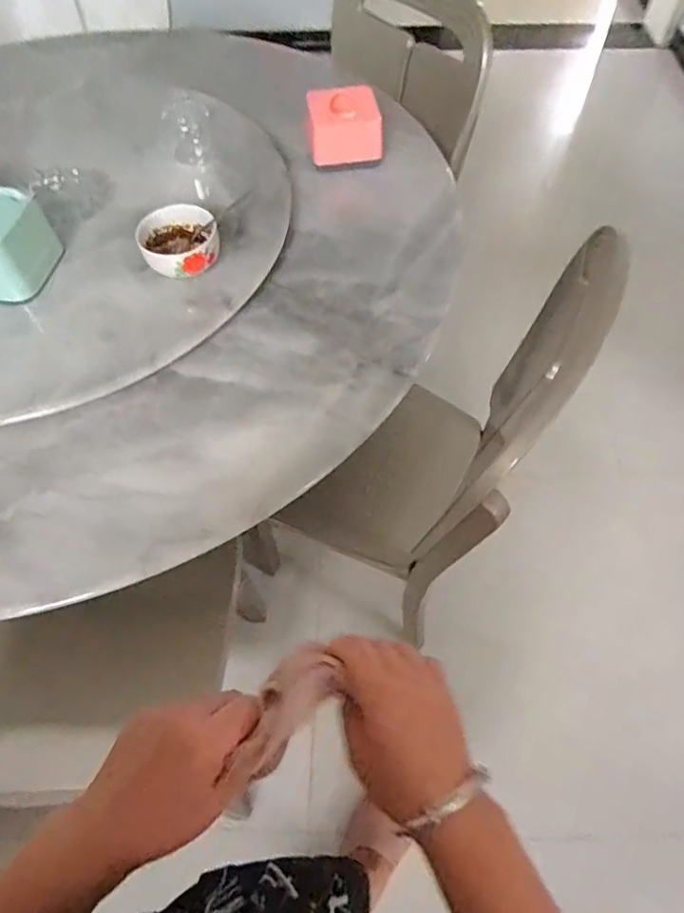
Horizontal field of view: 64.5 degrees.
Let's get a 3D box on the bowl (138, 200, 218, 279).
[{"bbox_3d":[-0.210,-0.277,0.712,0.103,0.050,0.115,-23,62,-12],"label":"bowl"}]

